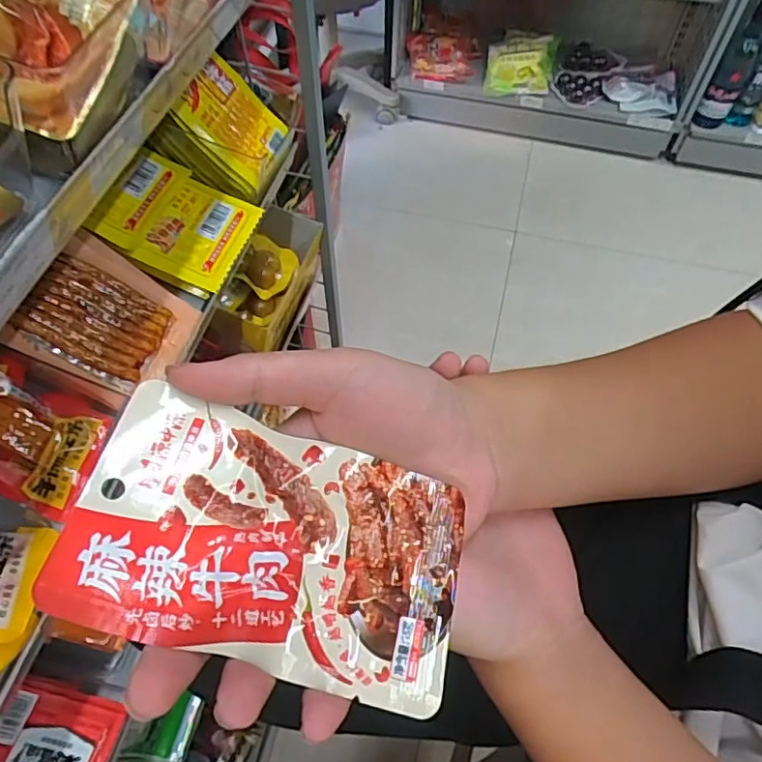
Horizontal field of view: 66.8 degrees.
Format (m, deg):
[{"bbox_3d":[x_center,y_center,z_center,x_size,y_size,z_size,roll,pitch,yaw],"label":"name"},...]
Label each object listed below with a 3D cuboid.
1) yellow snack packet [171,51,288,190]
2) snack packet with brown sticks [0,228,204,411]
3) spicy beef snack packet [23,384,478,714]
[{"bbox_3d":[-0.116,-0.207,0.457,0.007,0.089,0.075,-15,46,42],"label":"yellow snack packet"},{"bbox_3d":[-0.174,-0.039,0.377,0.092,0.012,0.100,34,53,-27],"label":"snack packet with brown sticks"},{"bbox_3d":[-0.038,0.059,0.215,0.139,0.007,0.085,20,59,-10],"label":"spicy beef snack packet"}]

